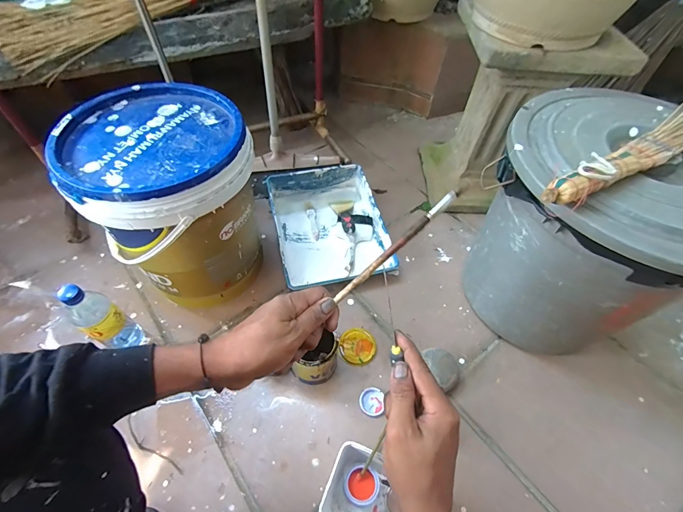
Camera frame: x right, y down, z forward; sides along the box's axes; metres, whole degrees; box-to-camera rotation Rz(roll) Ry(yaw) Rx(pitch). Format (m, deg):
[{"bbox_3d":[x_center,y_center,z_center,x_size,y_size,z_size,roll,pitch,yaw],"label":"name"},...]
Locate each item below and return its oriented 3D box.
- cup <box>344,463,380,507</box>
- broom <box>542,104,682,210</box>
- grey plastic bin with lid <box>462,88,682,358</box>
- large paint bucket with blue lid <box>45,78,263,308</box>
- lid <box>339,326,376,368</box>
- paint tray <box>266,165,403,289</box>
[{"bbox_3d":[0.033,0.386,0.569,0.054,0.041,0.054,1,55,-2],"label":"cup"},{"bbox_3d":[0.545,-0.205,0.537,0.659,0.040,0.078,-24,59,-20],"label":"broom"},{"bbox_3d":[0.465,-0.047,0.664,0.368,0.377,0.374,2,54,-3],"label":"grey plastic bin with lid"},{"bbox_3d":[-0.323,-0.104,0.691,0.283,0.342,0.295,2,54,-3],"label":"large paint bucket with blue lid"},{"bbox_3d":[0.035,0.200,0.744,0.082,0.010,0.081,1,55,-2],"label":"lid"},{"bbox_3d":[-0.034,-0.081,0.917,0.279,0.087,0.361,-10,56,-11],"label":"paint tray"}]

